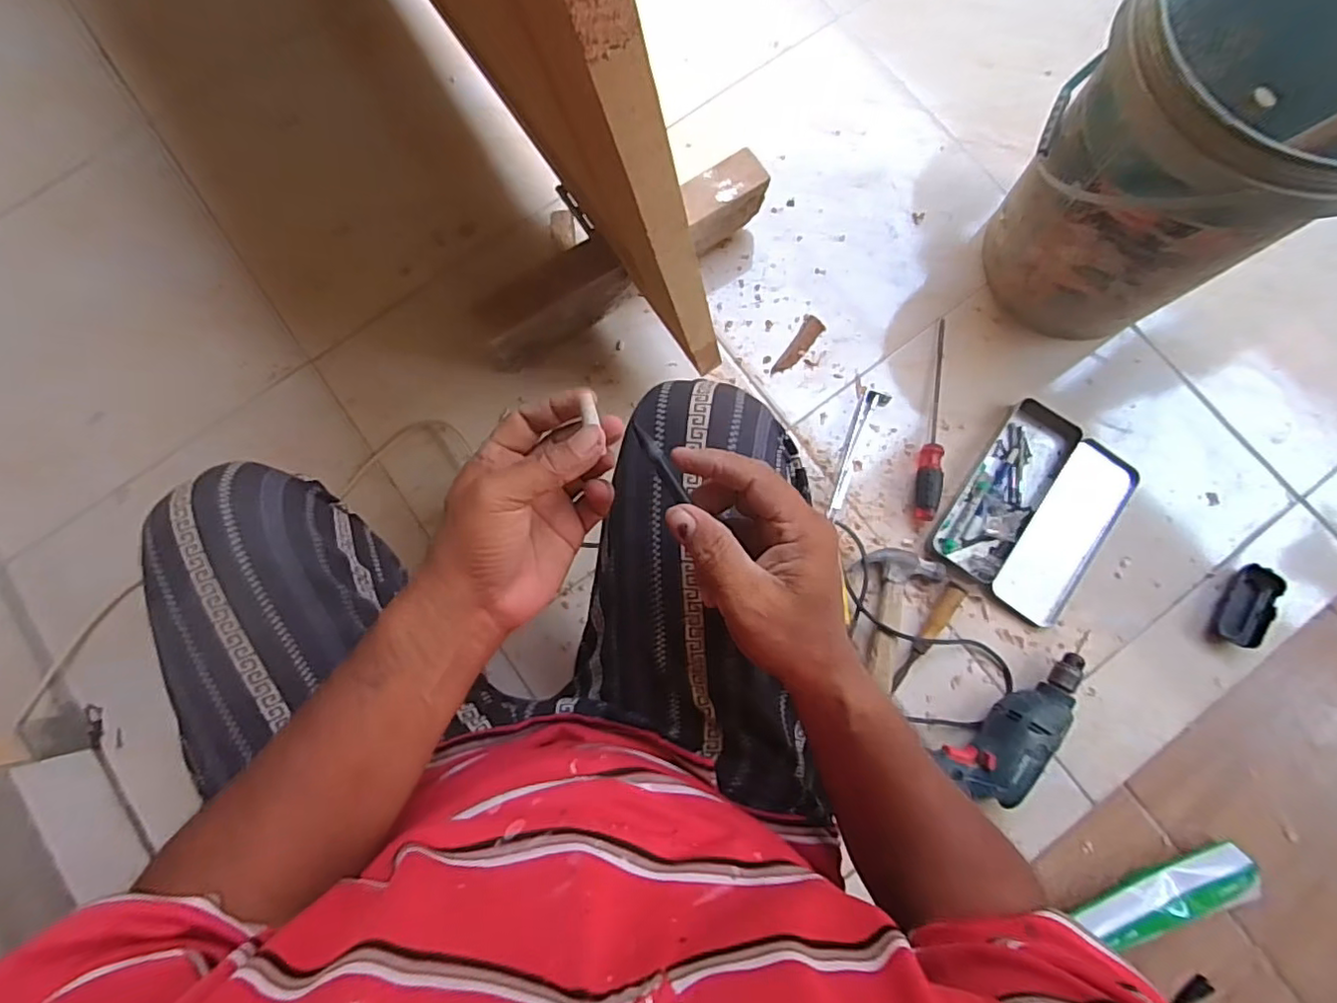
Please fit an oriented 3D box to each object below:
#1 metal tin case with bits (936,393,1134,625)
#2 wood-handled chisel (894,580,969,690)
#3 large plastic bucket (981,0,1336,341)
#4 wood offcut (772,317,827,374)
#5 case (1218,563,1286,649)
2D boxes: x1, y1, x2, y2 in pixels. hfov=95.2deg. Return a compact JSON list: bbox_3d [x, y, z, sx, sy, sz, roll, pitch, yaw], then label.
[{"bbox_3d":[0.502,0.011,0.824,0.191,0.027,0.258,33,82,6],"label":"metal tin case with bits"},{"bbox_3d":[0.335,0.175,0.793,0.029,0.021,0.161,38,82,6],"label":"wood-handled chisel"},{"bbox_3d":[0.598,-0.403,0.714,0.309,0.329,0.288,-42,82,-7],"label":"large plastic bucket"},{"bbox_3d":[0.190,-0.223,0.889,0.033,0.004,0.106,31,81,6],"label":"wood offcut"},{"bbox_3d":[0.758,0.137,0.792,0.055,0.020,0.105,26,81,5],"label":"case"}]

